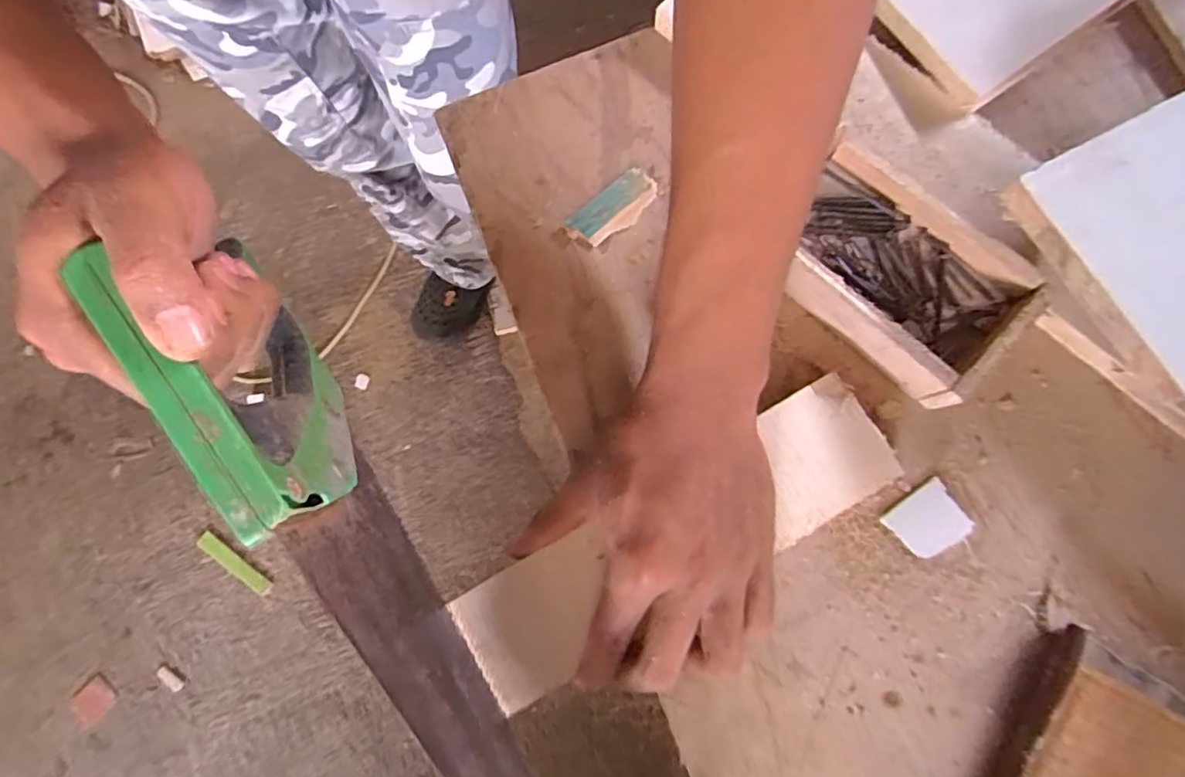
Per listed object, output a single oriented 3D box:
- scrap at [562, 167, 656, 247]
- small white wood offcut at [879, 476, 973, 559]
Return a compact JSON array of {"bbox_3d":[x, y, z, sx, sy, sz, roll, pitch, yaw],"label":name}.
[{"bbox_3d":[0.013,-0.110,0.371,0.059,0.005,0.027,-42,82,-5],"label":"scrap"},{"bbox_3d":[0.181,0.072,0.330,0.037,0.004,0.033,-35,81,-4],"label":"small white wood offcut"}]

